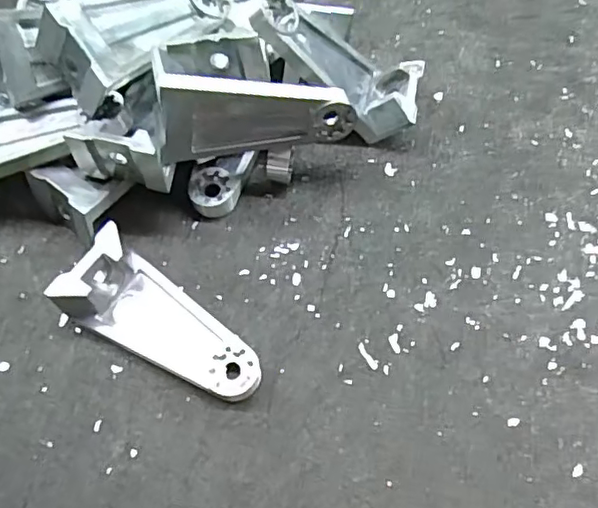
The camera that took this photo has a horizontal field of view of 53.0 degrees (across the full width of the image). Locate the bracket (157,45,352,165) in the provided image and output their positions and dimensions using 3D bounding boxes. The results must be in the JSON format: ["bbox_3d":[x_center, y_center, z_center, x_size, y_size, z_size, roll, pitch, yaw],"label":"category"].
[{"bbox_3d":[-0.021,-0.067,0.288,0.093,0.040,0.022,-2,61,-18],"label":"bracket"}]

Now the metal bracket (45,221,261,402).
[{"bbox_3d":[-0.060,0.032,0.271,0.092,0.033,0.040,31,67,16],"label":"metal bracket"}]

